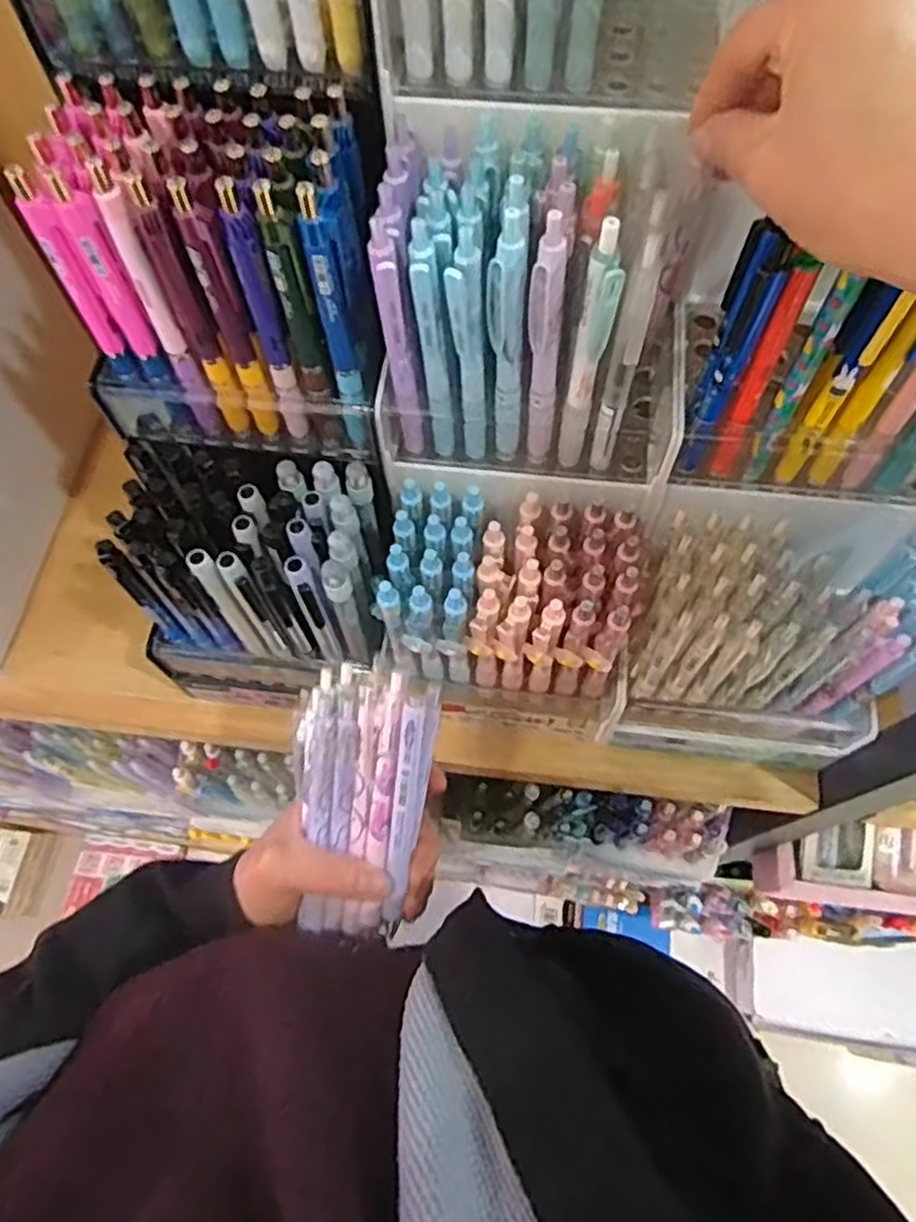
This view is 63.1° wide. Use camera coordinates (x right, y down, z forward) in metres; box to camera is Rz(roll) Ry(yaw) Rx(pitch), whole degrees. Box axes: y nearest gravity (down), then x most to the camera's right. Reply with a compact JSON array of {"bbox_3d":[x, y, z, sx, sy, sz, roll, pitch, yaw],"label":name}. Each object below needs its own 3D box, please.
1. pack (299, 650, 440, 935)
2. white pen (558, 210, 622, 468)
[{"bbox_3d":[-0.046,0.087,0.355,0.068,0.033,0.139,15,106,21],"label":"pack"},{"bbox_3d":[0.055,-0.103,0.318,0.011,0.132,0.013,-7,66,-1],"label":"white pen"}]

